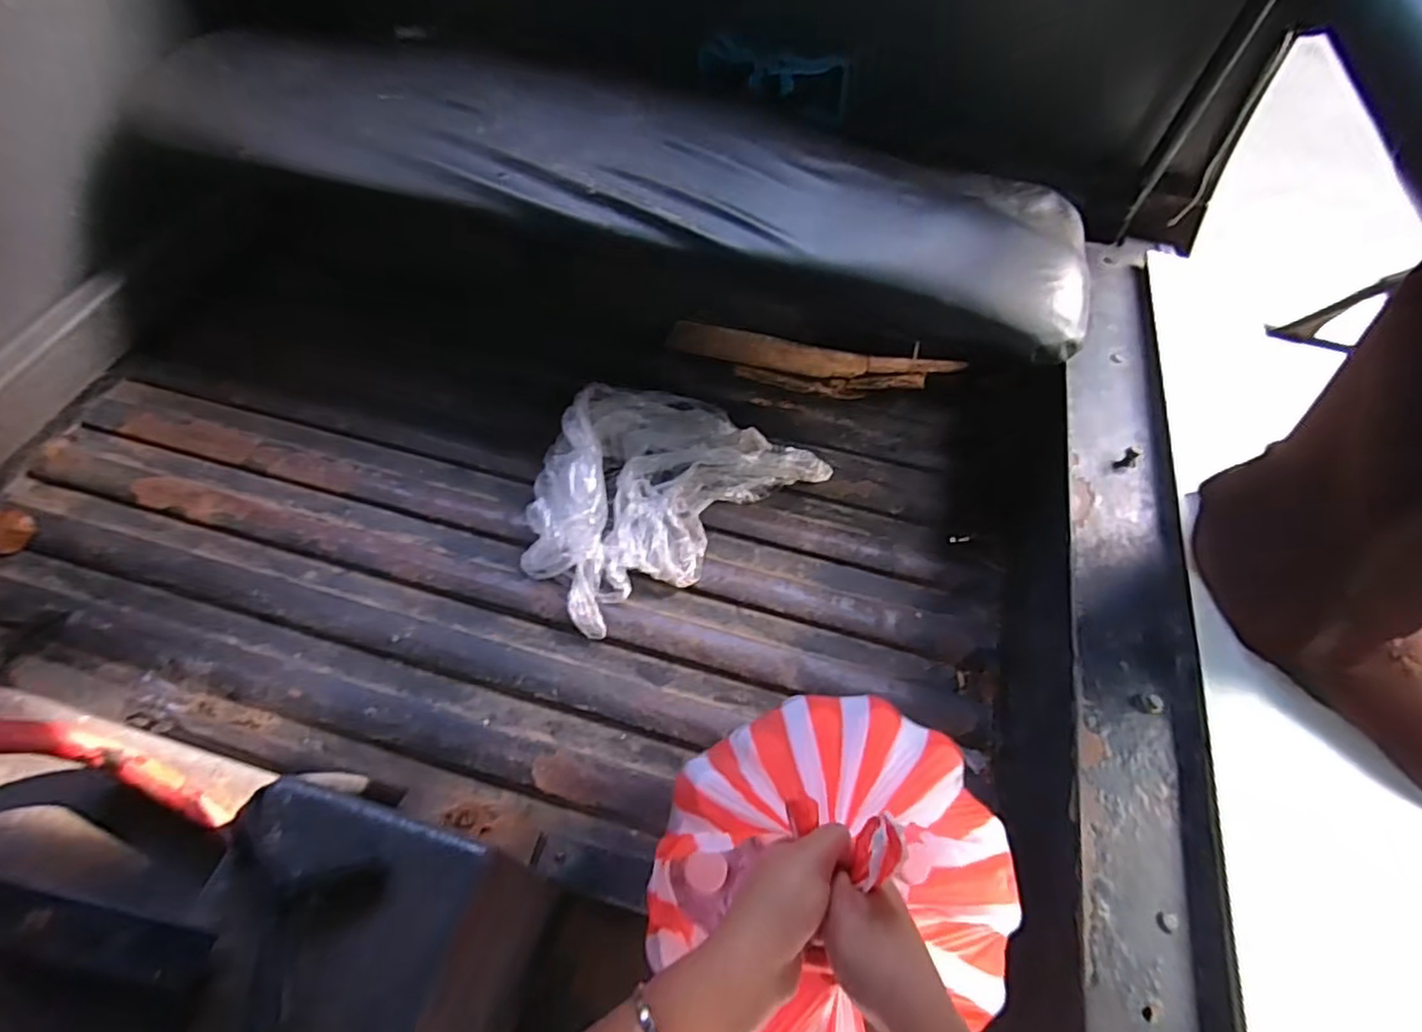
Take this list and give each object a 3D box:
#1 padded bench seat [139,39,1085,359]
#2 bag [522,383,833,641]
[{"bbox_3d":[-0.177,-0.535,0.979,1.442,0.088,0.305,15,57,12],"label":"padded bench seat"},{"bbox_3d":[-0.091,-0.060,1.000,0.343,0.083,0.452,40,65,20],"label":"bag"}]

